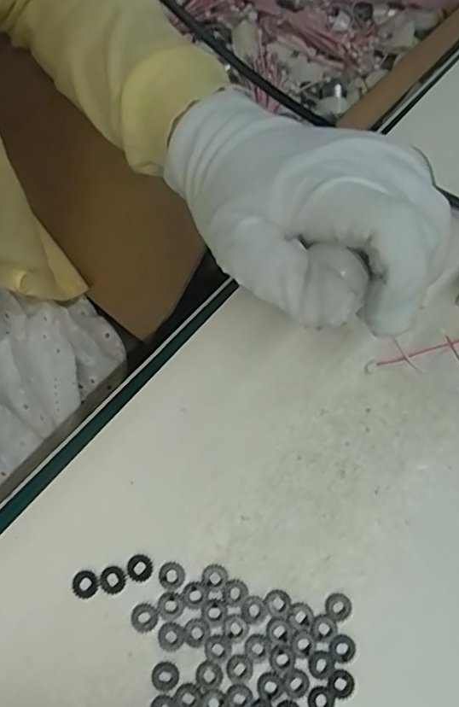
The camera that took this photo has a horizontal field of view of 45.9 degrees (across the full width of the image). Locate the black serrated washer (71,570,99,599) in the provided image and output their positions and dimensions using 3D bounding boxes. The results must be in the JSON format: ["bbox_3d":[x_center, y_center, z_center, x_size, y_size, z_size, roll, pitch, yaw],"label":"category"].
[{"bbox_3d":[-0.059,0.093,0.219,0.010,0.004,0.010,0,76,-2],"label":"black serrated washer"}]

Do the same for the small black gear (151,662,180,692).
[{"bbox_3d":[-0.025,0.127,0.212,0.011,0.004,0.011,0,76,-2],"label":"small black gear"}]

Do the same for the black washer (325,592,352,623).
[{"bbox_3d":[0.045,0.104,0.221,0.011,0.004,0.011,0,76,-2],"label":"black washer"}]

